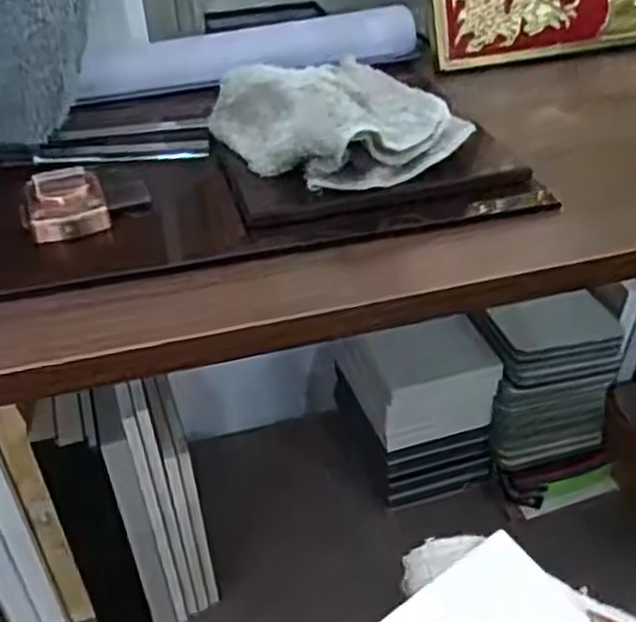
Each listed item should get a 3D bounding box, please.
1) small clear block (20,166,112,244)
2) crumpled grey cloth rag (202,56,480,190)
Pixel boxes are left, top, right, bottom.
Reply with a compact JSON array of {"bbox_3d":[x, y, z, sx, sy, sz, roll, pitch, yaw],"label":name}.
[{"bbox_3d":[-0.125,-0.053,0.370,0.039,0.022,0.032,-14,38,-14],"label":"small clear block"},{"bbox_3d":[0.010,-0.100,0.404,0.101,0.051,0.115,-24,41,-25],"label":"crumpled grey cloth rag"}]

